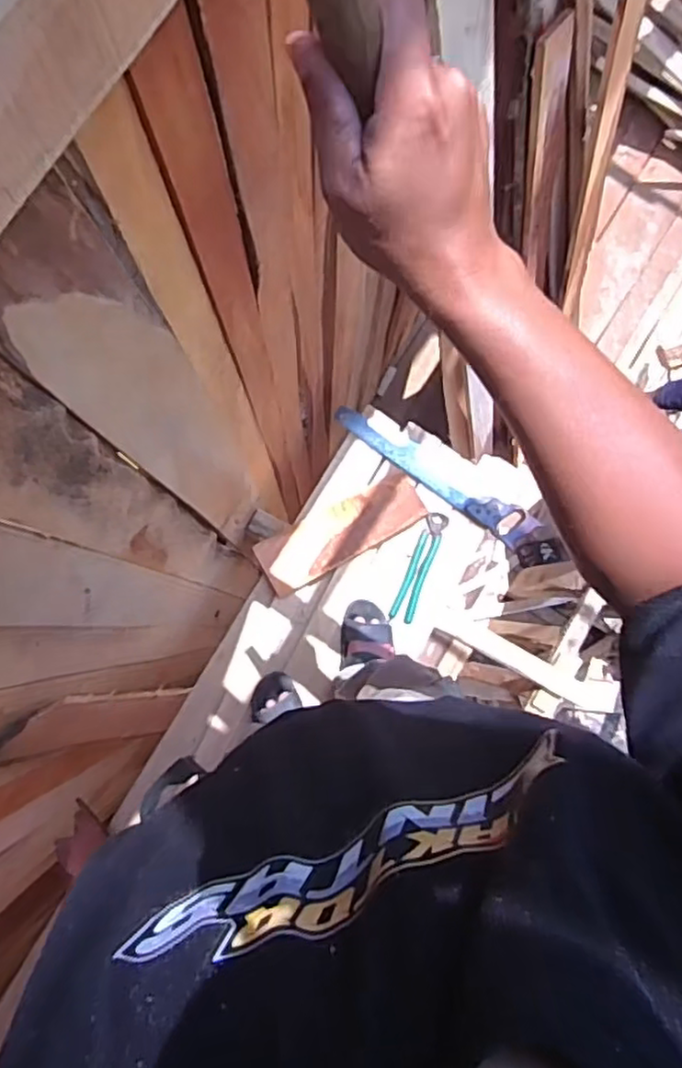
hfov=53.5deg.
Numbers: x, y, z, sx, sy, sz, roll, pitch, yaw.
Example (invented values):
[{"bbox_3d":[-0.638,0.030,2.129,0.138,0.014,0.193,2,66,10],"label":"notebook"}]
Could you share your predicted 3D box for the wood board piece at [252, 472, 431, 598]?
[{"bbox_3d":[0.005,-0.008,1.450,0.370,0.026,0.124,-27,83,-12],"label":"wood board piece"}]

